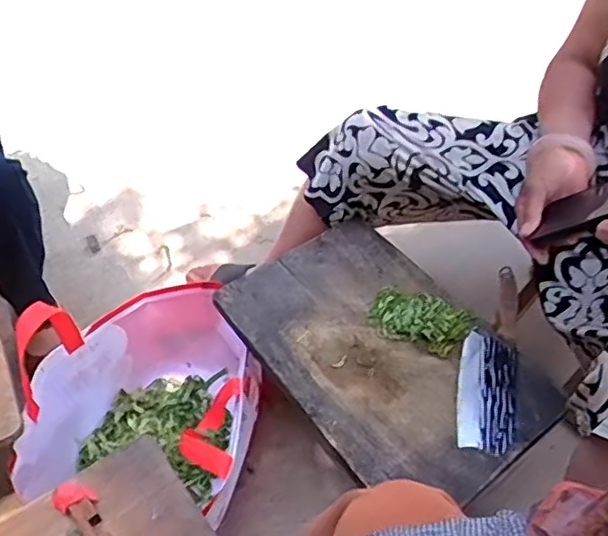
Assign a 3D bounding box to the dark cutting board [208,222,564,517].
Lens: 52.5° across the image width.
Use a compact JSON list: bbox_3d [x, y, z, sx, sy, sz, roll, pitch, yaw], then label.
[{"bbox_3d":[0.107,0.104,0.857,0.287,0.029,0.440,-28,52,-25],"label":"dark cutting board"}]

